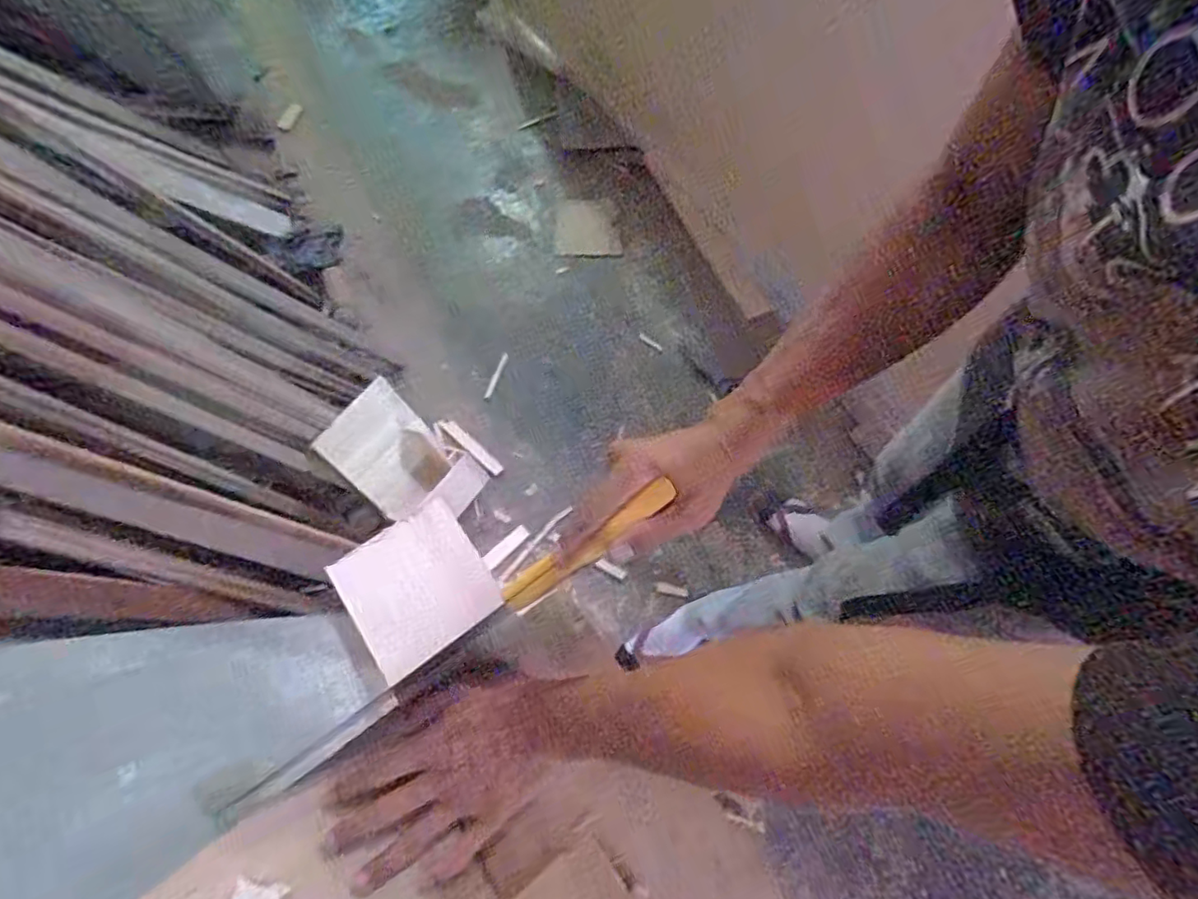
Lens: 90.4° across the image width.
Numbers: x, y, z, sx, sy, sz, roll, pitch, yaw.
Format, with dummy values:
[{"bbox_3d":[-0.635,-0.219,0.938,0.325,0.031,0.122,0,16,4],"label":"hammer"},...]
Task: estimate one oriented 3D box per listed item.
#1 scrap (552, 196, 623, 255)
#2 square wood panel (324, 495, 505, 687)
[{"bbox_3d":[-0.036,-0.604,1.610,0.175,0.013,0.158,-3,85,-4],"label":"scrap"},{"bbox_3d":[-0.155,0.115,0.511,0.113,0.010,0.111,-32,82,-27],"label":"square wood panel"}]

